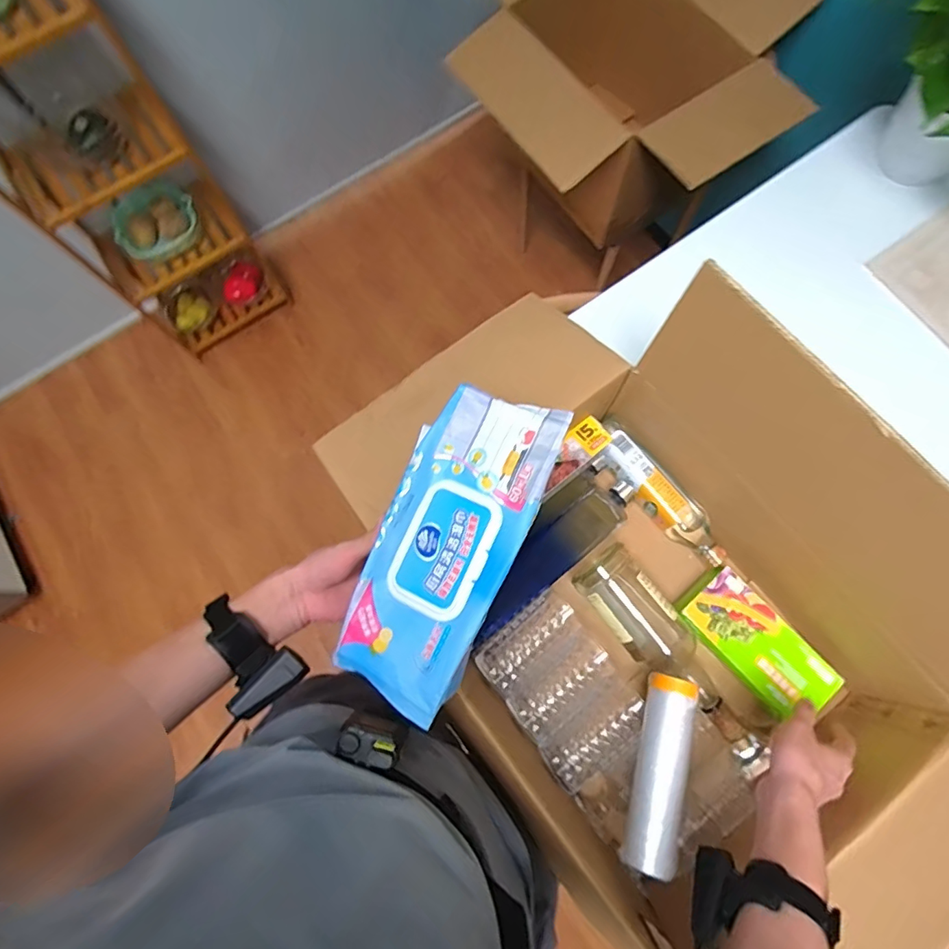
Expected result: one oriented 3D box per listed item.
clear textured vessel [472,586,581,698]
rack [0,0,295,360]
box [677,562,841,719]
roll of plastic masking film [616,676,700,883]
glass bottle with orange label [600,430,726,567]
[{"bbox_3d":[0.070,0.217,0.680,0.140,0.045,0.072,-39,80,-9],"label":"clear textured vessel"},{"bbox_3d":[-0.837,-0.673,1.290,0.392,0.917,0.377,-43,80,-10],"label":"rack"},{"bbox_3d":[0.367,0.222,0.673,0.197,0.035,0.095,44,80,12],"label":"box"},{"bbox_3d":[0.210,0.331,0.580,0.049,0.040,0.197,15,76,3],"label":"roll of plastic masking film"},{"bbox_3d":[0.262,0.035,0.719,0.048,0.049,0.214,-41,80,-10],"label":"glass bottle with orange label"}]

